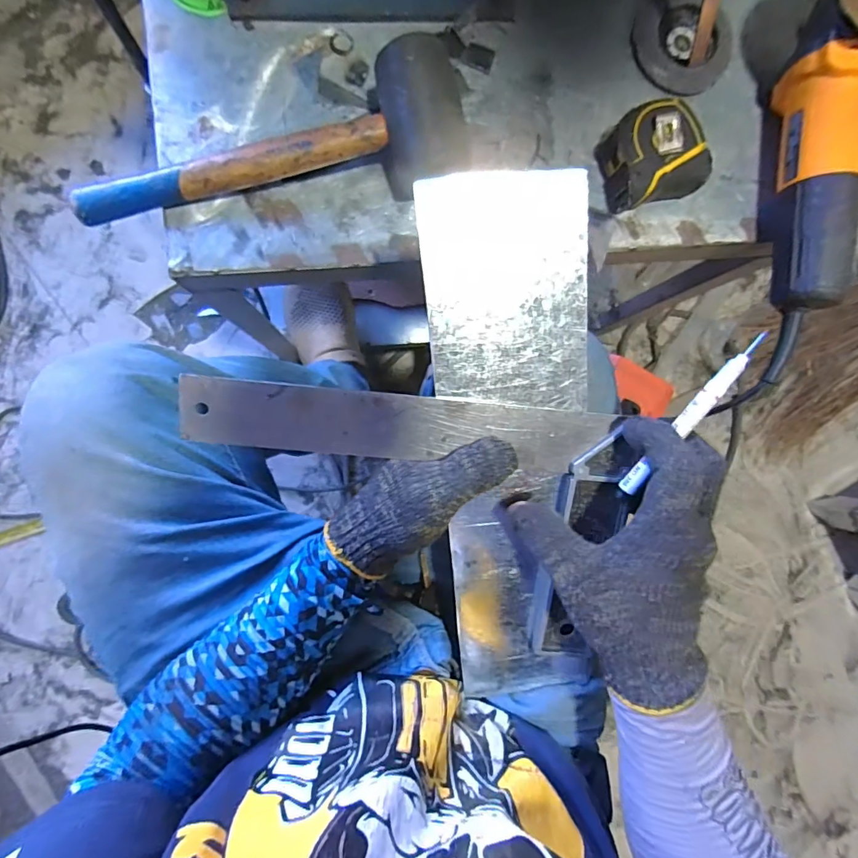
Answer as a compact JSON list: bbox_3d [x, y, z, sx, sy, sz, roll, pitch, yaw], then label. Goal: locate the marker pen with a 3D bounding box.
[{"bbox_3d":[0.159,-0.006,0.290,0.009,0.011,0.118,33,109,-6],"label":"marker pen"}]

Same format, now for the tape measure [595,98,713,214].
[{"bbox_3d":[0.194,-0.239,0.410,0.081,0.040,0.081,-16,92,-6],"label":"tape measure"}]

